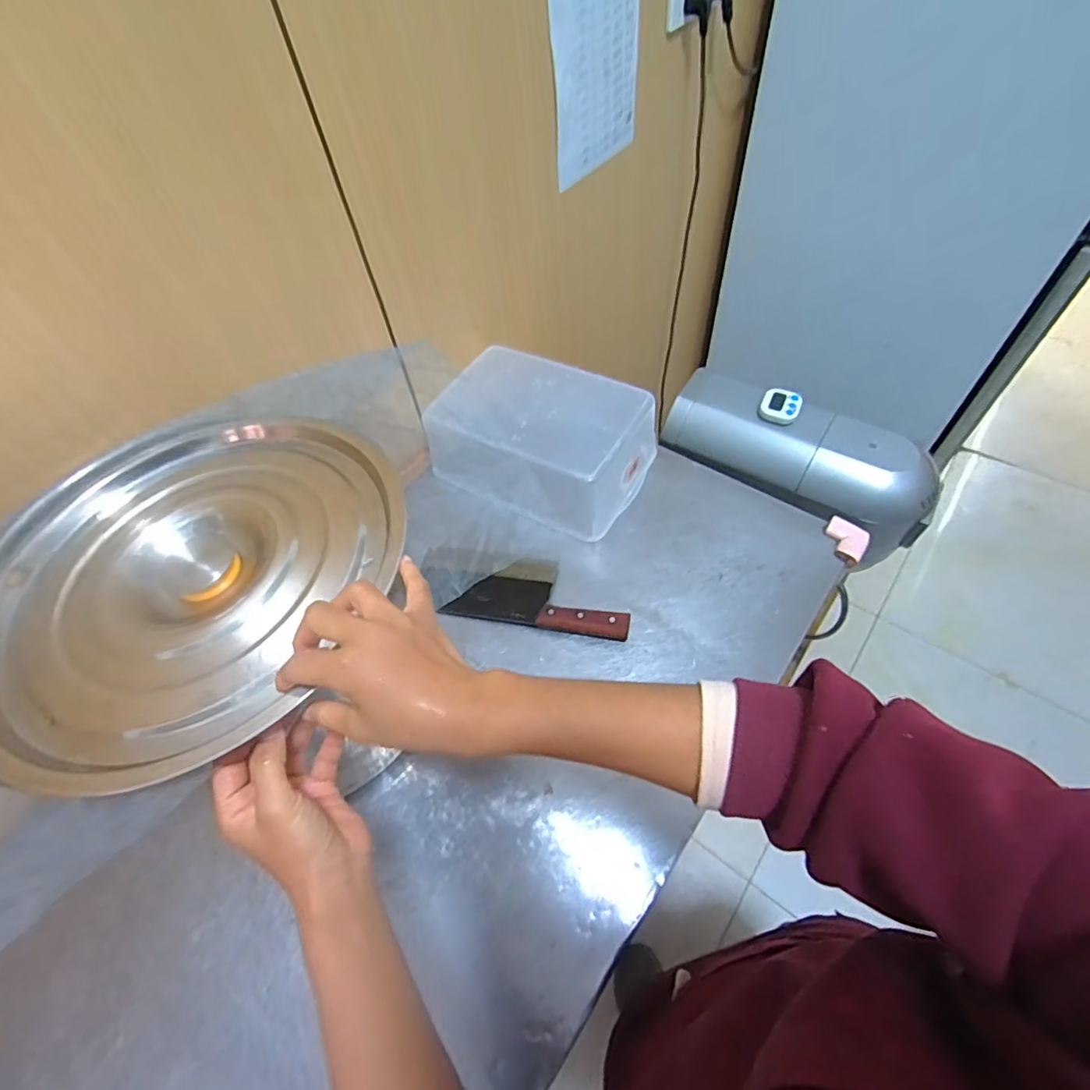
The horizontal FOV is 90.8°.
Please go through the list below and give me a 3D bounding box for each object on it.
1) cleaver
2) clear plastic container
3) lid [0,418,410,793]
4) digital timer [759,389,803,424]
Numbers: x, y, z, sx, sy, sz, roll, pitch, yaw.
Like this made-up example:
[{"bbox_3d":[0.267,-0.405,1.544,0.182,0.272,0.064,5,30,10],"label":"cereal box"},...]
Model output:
[{"bbox_3d":[-0.004,0.062,0.711,0.235,0.026,0.101,9,57,11],"label":"cleaver"},{"bbox_3d":[-0.007,-0.161,0.803,0.299,0.122,0.198,25,61,21],"label":"clear plastic container"},{"bbox_3d":[-0.280,0.011,0.400,0.321,0.040,0.296,-2,55,3],"label":"lid"},{"bbox_3d":[0.402,-0.238,0.916,0.061,0.020,0.058,17,76,17],"label":"digital timer"}]

